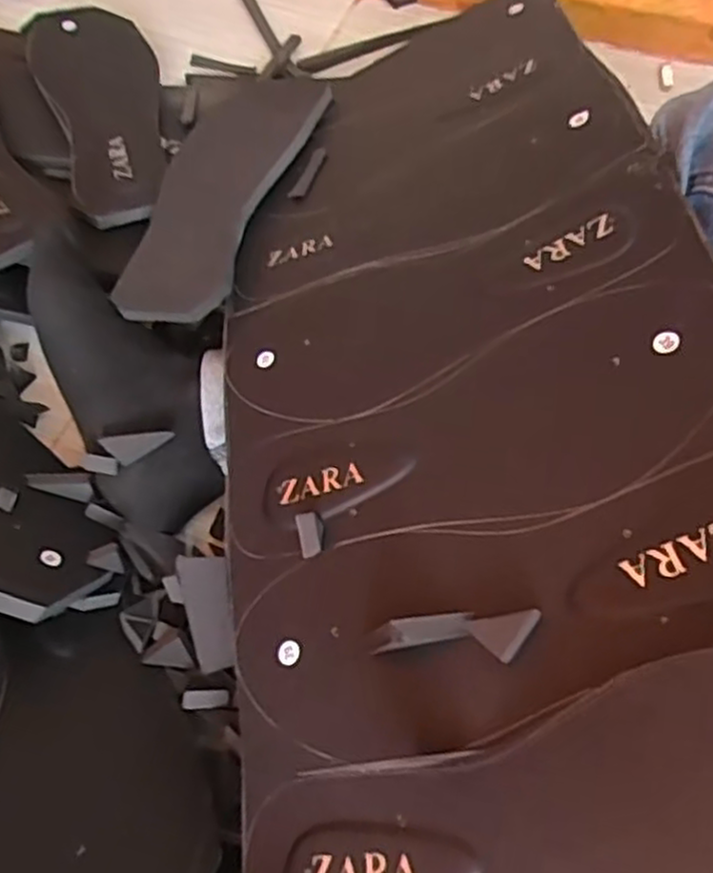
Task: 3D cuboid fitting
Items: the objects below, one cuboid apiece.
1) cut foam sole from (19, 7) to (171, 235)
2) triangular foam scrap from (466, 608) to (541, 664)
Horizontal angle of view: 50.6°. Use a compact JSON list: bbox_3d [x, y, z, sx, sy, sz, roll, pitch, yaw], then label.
[{"bbox_3d":[-0.210,-0.275,0.617,0.099,0.012,0.272,-10,61,-14],"label":"cut foam sole"},{"bbox_3d":[0.059,0.078,0.296,0.027,0.004,0.017,-17,63,15],"label":"triangular foam scrap"}]

